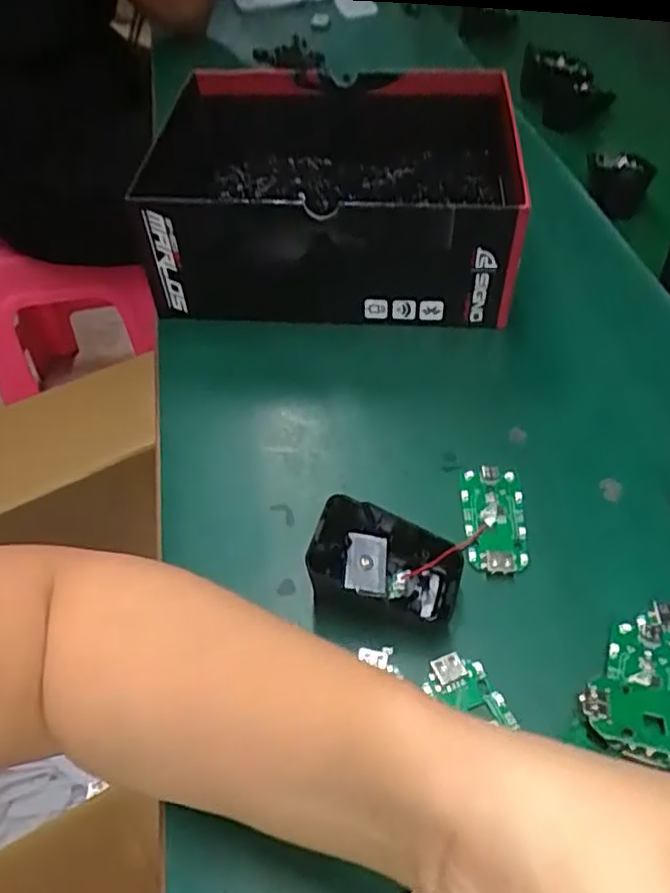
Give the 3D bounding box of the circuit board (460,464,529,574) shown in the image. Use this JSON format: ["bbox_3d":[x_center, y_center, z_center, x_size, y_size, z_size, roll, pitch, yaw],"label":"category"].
[{"bbox_3d":[0.083,0.037,0.345,0.031,0.006,0.063,3,49,2],"label":"circuit board"}]

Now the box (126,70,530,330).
[{"bbox_3d":[0.007,-0.186,0.481,0.226,0.089,0.209,4,50,3],"label":"box"}]

